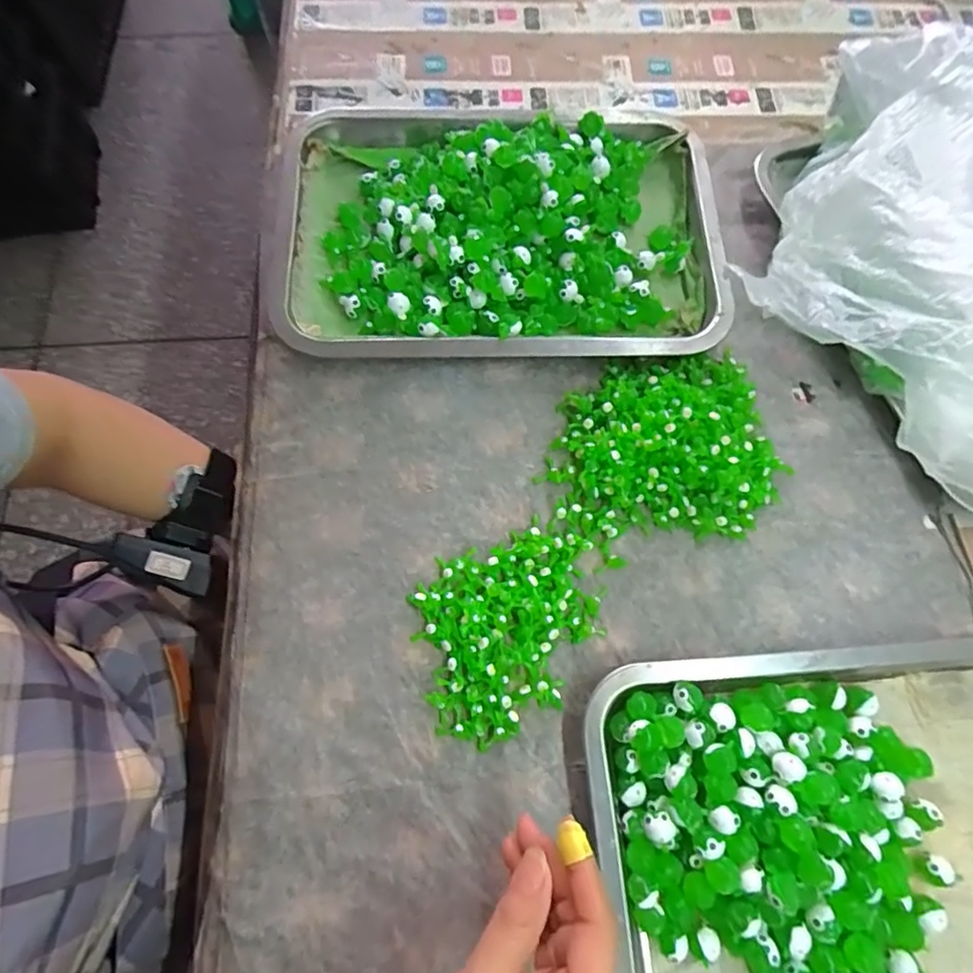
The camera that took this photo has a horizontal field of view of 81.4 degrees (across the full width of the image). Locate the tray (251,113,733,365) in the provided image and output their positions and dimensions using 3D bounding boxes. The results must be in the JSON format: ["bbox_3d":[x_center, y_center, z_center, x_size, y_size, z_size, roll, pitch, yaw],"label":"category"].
[{"bbox_3d":[0.008,-0.185,0.405,0.314,0.036,0.208,-1,72,-1],"label":"tray"}]

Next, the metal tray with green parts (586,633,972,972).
[{"bbox_3d":[0.212,0.193,0.292,0.302,0.034,0.214,-5,72,-2],"label":"metal tray with green parts"}]

